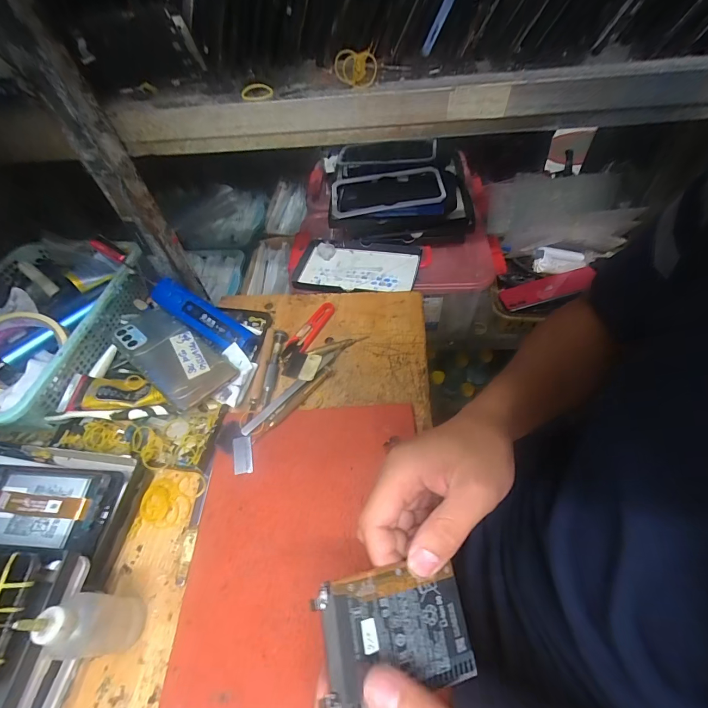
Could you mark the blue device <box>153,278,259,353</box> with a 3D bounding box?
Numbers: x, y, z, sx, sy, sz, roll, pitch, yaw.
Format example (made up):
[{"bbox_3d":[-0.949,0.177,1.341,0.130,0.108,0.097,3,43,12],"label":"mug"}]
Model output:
[{"bbox_3d":[-0.179,-0.045,0.426,0.139,0.026,0.037,31,56,4],"label":"blue device"}]

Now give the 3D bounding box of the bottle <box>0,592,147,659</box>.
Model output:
[{"bbox_3d":[-0.184,0.181,0.241,0.034,0.120,0.035,0,54,5],"label":"bottle"}]

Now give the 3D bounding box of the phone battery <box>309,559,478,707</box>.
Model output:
[{"bbox_3d":[0.025,0.155,0.202,0.088,0.004,0.060,2,64,-22],"label":"phone battery"}]

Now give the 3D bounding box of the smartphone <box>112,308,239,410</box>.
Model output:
[{"bbox_3d":[-0.211,-0.004,0.407,0.166,0.009,0.072,35,58,21],"label":"smartphone"}]

